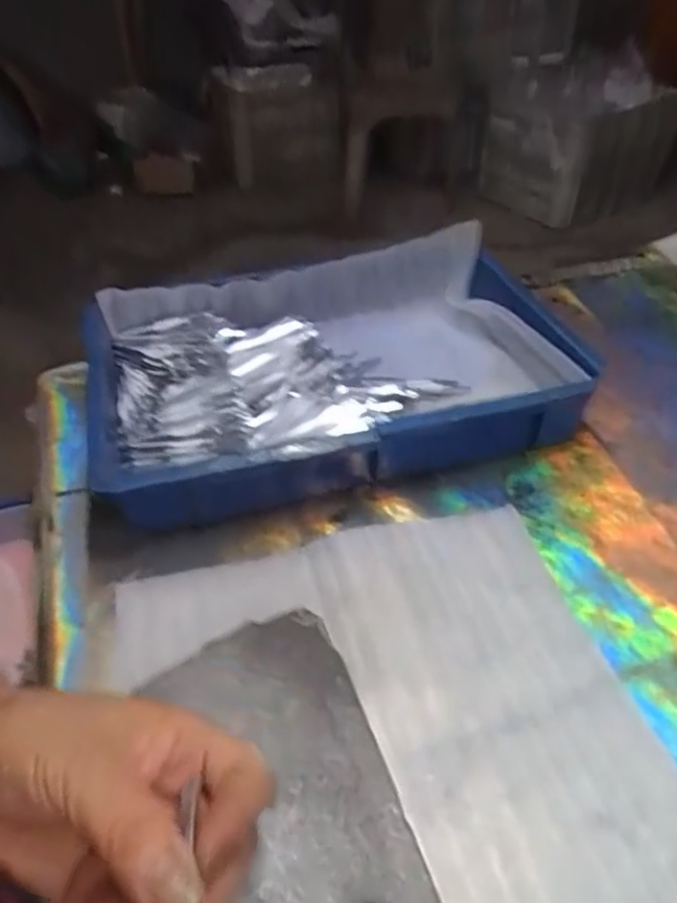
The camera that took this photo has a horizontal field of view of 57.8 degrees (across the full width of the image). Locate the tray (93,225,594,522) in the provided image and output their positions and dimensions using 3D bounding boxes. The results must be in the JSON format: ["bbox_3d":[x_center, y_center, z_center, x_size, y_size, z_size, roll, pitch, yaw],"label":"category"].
[{"bbox_3d":[-0.006,-0.078,0.587,0.428,0.083,0.286,-10,44,-9],"label":"tray"}]

